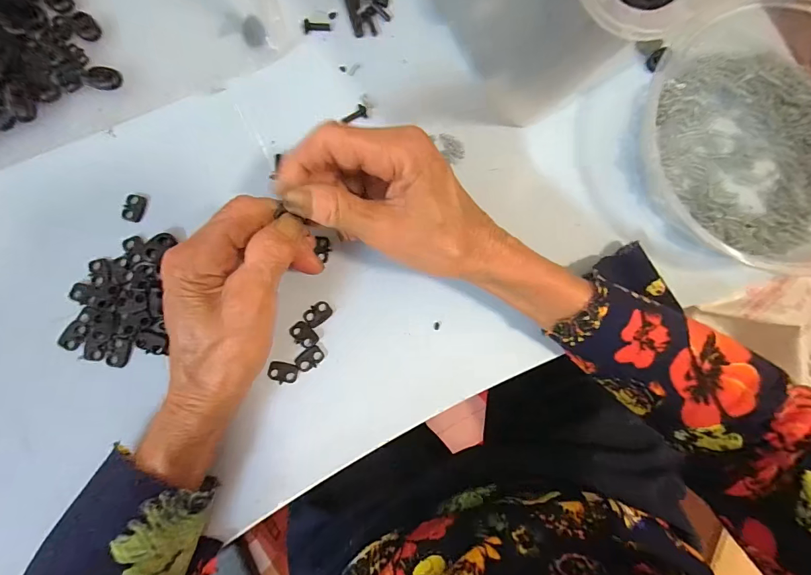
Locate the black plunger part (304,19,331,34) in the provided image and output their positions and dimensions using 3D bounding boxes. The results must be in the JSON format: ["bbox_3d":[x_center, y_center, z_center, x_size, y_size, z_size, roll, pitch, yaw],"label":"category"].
[{"bbox_3d":[-0.064,-0.187,0.287,0.018,0.004,0.010,5,86,-3],"label":"black plunger part"}]

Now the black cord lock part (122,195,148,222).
[{"bbox_3d":[-0.179,-0.052,0.264,0.012,0.004,0.018,10,84,-4],"label":"black cord lock part"}]

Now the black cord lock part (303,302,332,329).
[{"bbox_3d":[-0.059,0.018,0.268,0.018,0.004,0.013,-37,89,-7],"label":"black cord lock part"}]

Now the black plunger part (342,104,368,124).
[{"bbox_3d":[-0.036,-0.122,0.284,0.018,0.005,0.010,-38,89,-5],"label":"black plunger part"}]

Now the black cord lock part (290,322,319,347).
[{"bbox_3d":[-0.068,0.031,0.265,0.019,0.004,0.013,37,83,-1],"label":"black cord lock part"}]

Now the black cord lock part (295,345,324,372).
[{"bbox_3d":[-0.064,0.047,0.264,0.019,0.004,0.013,-41,89,-7],"label":"black cord lock part"}]

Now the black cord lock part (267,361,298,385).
[{"bbox_3d":[-0.081,0.056,0.261,0.019,0.004,0.013,15,84,-3],"label":"black cord lock part"}]

